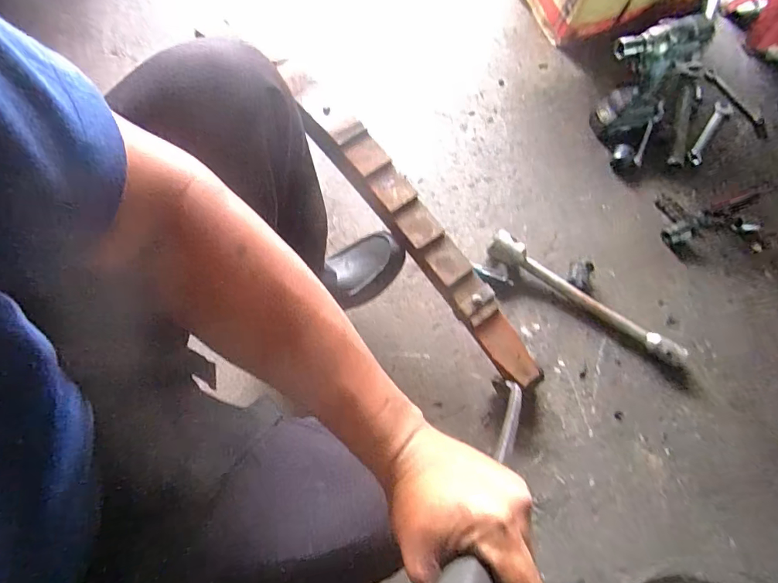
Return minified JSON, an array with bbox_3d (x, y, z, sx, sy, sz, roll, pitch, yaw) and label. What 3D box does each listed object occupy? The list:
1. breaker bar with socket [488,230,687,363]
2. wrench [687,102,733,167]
[{"bbox_3d":[0.373,0.010,0.842,0.402,0.049,0.049,34,69,14],"label":"breaker bar with socket"},{"bbox_3d":[0.767,-0.382,1.053,0.040,0.007,0.233,35,71,15],"label":"wrench"}]

